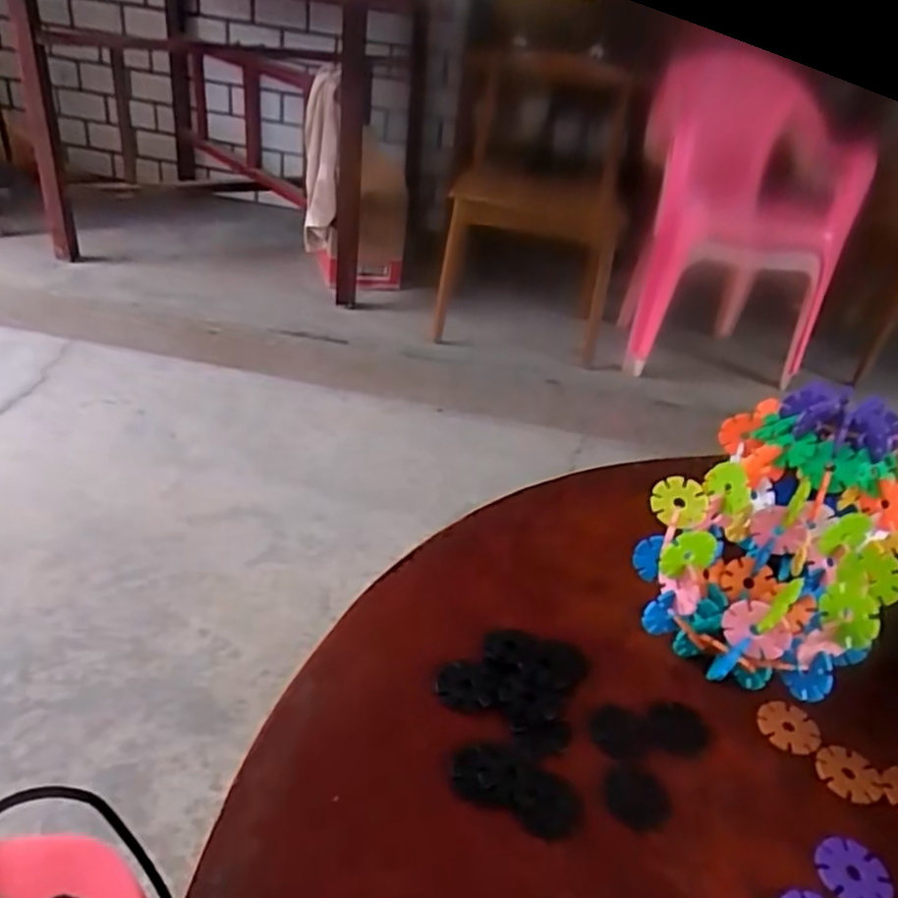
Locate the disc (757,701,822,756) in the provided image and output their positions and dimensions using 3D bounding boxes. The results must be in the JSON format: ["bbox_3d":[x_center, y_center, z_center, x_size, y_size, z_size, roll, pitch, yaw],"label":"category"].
[{"bbox_3d":[0.186,0.151,0.392,0.033,0.004,0.029,8,32,1],"label":"disc"}]

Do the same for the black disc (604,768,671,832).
[{"bbox_3d":[0.091,0.167,0.347,0.030,0.004,0.030,5,32,-3],"label":"black disc"}]

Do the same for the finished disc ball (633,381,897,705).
[{"bbox_3d":[0.198,0.054,0.434,0.125,0.121,0.194,29,40,30],"label":"finished disc ball"}]

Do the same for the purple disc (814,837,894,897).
[{"bbox_3d":[0.185,0.193,0.329,0.032,0.004,0.031,5,32,-3],"label":"purple disc"}]

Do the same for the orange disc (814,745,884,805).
[{"bbox_3d":[0.207,0.167,0.372,0.030,0.004,0.031,5,32,-3],"label":"orange disc"}]

